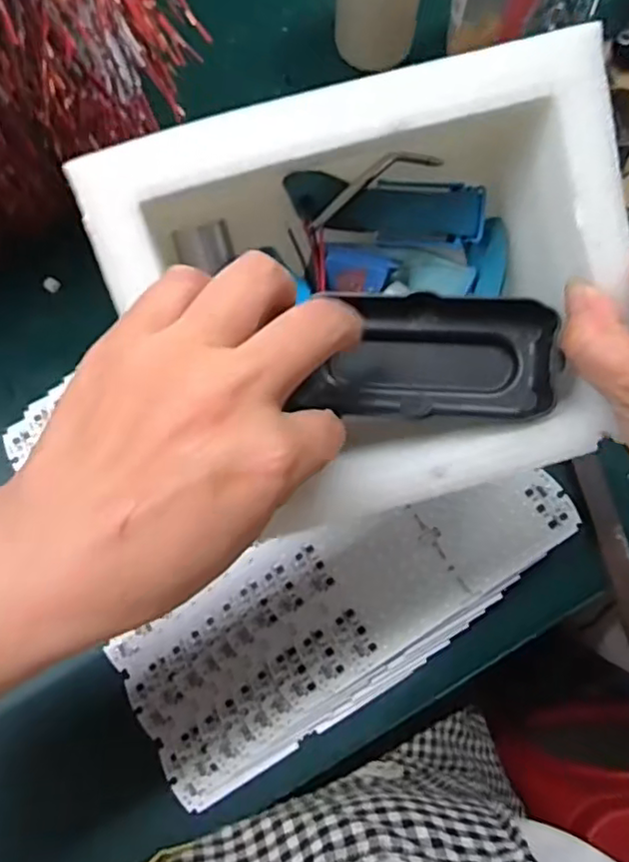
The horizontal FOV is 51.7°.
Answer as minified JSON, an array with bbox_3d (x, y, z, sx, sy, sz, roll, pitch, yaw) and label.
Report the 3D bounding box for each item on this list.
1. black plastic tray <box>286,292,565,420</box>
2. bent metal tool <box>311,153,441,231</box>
[{"bbox_3d":[0.050,-0.033,0.282,0.105,0.024,0.052,3,91,8],"label":"black plastic tray"},{"bbox_3d":[0.026,-0.114,0.298,0.067,0.007,0.014,-29,79,-9],"label":"bent metal tool"}]

